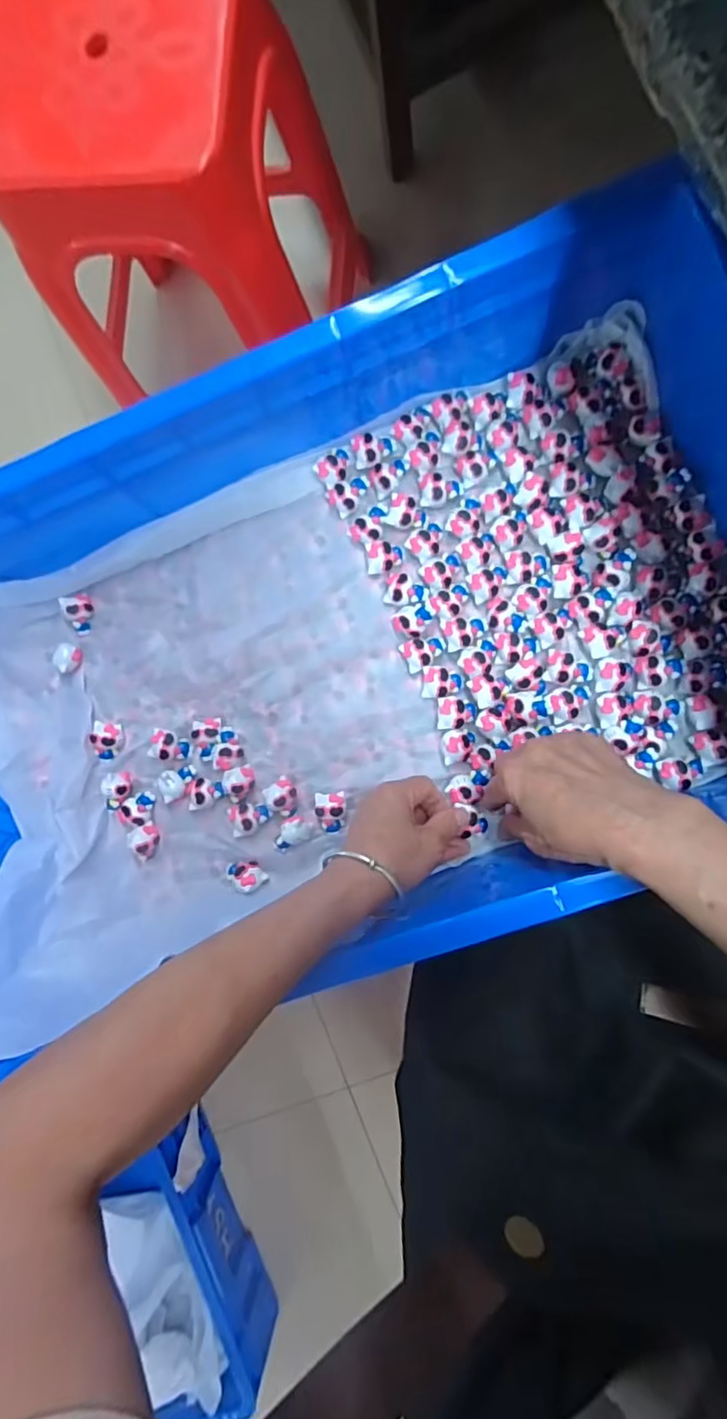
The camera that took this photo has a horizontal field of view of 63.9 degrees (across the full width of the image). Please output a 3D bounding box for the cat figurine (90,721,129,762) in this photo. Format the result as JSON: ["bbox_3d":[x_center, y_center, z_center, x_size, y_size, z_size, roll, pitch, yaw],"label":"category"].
[{"bbox_3d":[-0.217,0.028,0.496,0.024,0.016,0.033,-2,88,8],"label":"cat figurine"}]

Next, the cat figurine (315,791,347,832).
[{"bbox_3d":[-0.026,0.083,0.473,0.026,0.017,0.031,-9,87,8],"label":"cat figurine"}]

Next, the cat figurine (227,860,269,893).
[{"bbox_3d":[-0.096,0.135,0.474,0.026,0.019,0.026,-35,84,6],"label":"cat figurine"}]

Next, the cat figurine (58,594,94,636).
[{"bbox_3d":[-0.250,-0.083,0.513,0.025,0.015,0.034,-17,116,-33],"label":"cat figurine"}]

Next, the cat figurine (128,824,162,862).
[{"bbox_3d":[-0.183,0.113,0.490,0.020,0.020,0.030,-6,88,8],"label":"cat figurine"}]

